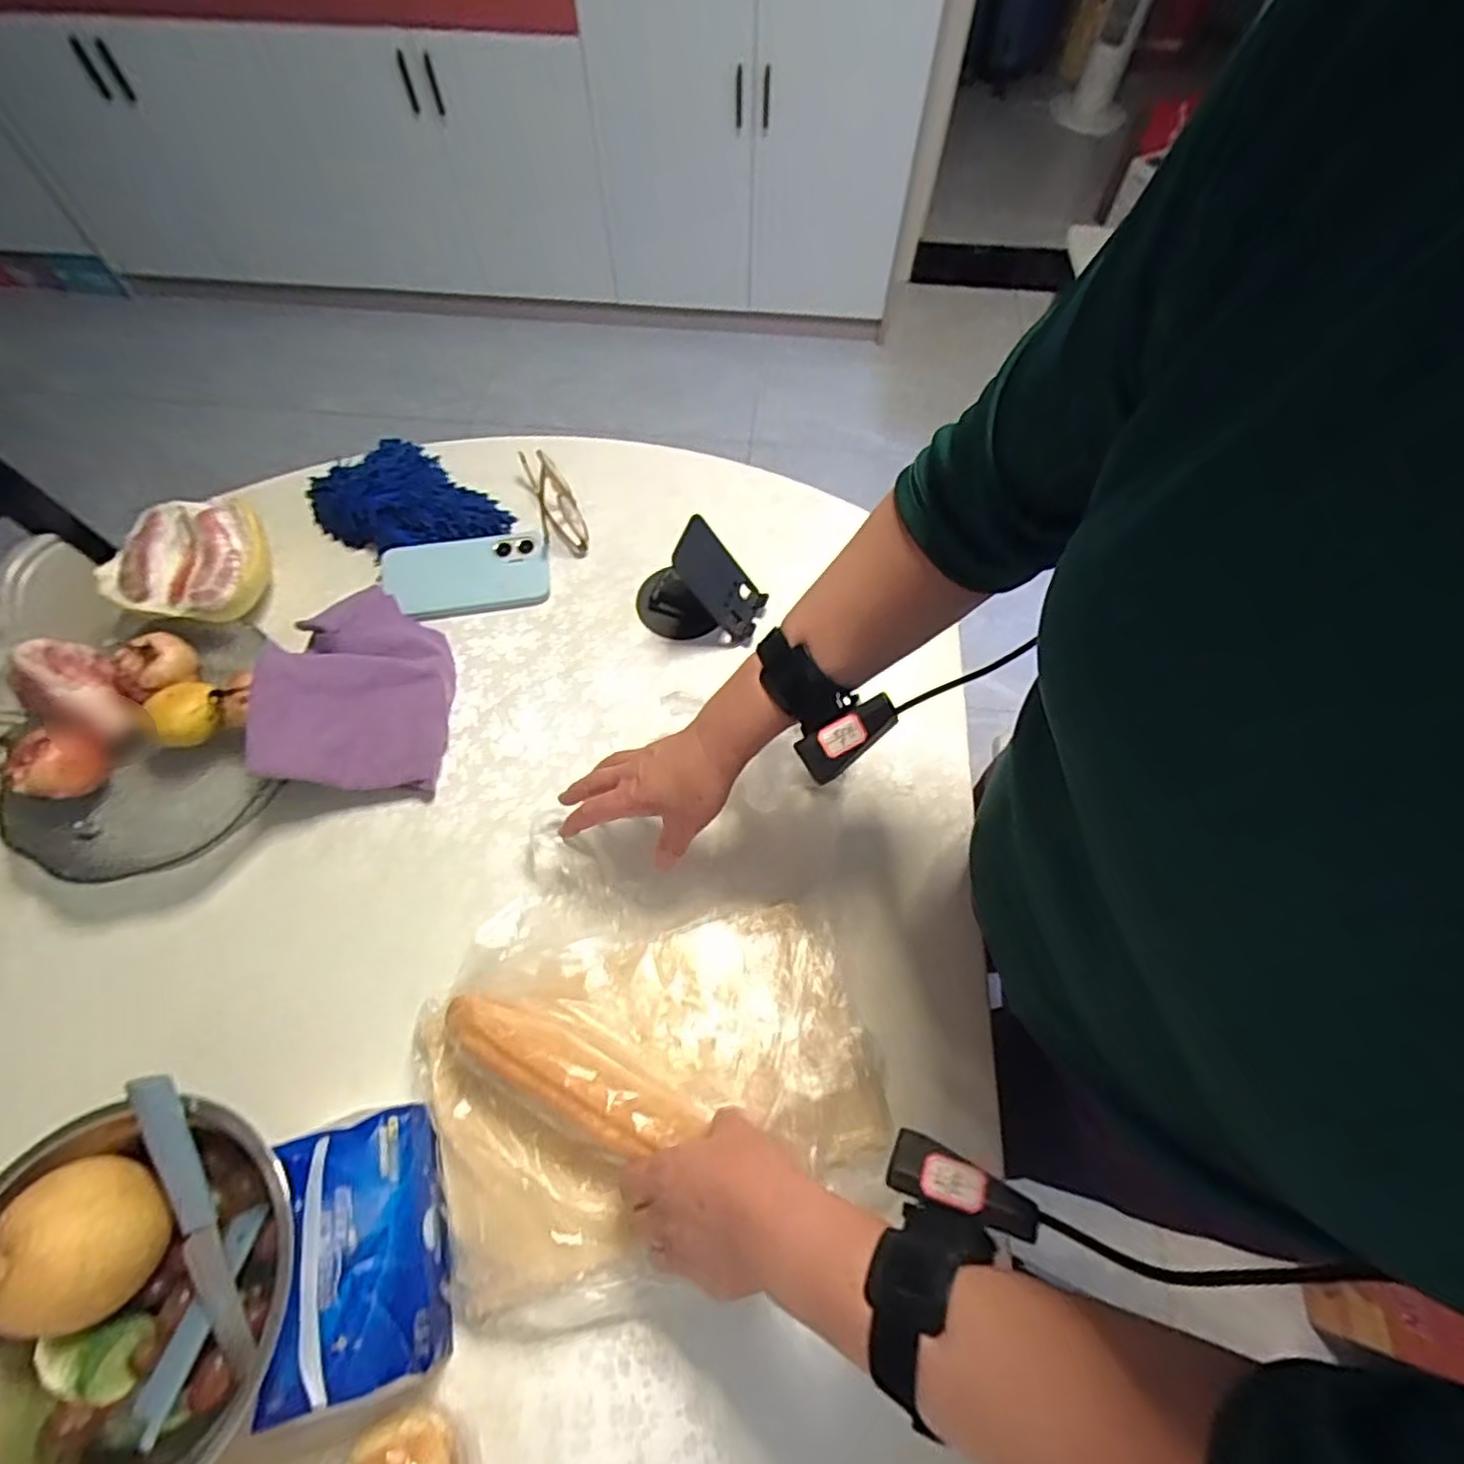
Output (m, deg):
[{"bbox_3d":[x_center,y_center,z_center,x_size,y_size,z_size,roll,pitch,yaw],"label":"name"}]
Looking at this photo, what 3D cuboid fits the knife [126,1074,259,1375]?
[{"bbox_3d":[-0.335,0.302,0.430,0.022,0.014,0.182,-21,86,-15],"label":"knife"}]

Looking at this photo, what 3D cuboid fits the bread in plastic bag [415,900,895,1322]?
[{"bbox_3d":[-0.057,0.237,0.477,0.303,0.057,0.198,-12,62,-11],"label":"bread in plastic bag"}]

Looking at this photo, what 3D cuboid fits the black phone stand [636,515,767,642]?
[{"bbox_3d":[-0.031,-0.149,0.660,0.126,0.092,0.085,5,62,1],"label":"black phone stand"}]

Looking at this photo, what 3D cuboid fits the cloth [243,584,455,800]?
[{"bbox_3d":[-0.325,-0.040,0.601,0.148,0.027,0.184,7,65,-19],"label":"cloth"}]

